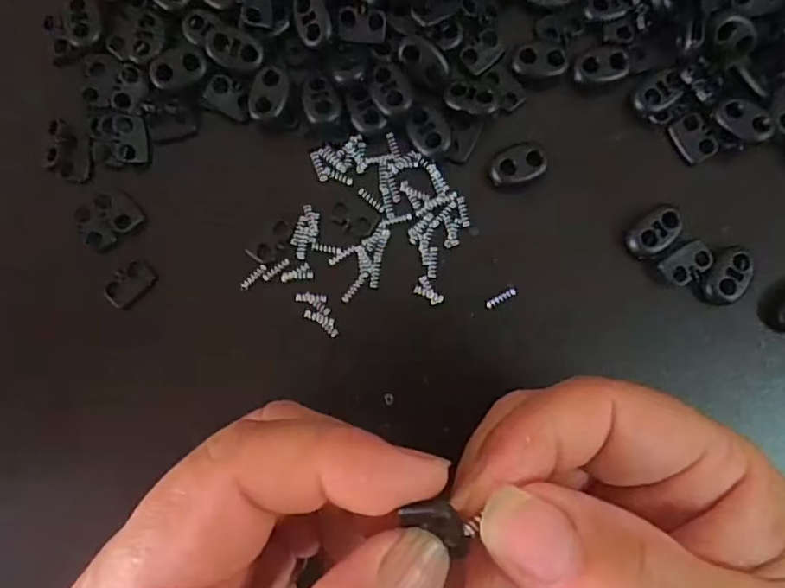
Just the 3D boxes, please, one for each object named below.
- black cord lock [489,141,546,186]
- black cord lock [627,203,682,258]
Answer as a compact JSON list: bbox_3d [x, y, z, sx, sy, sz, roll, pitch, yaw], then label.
[{"bbox_3d":[0.046,-0.047,0.213,0.020,0.006,0.013,-13,85,-1],"label":"black cord lock"},{"bbox_3d":[0.094,-0.022,0.209,0.021,0.005,0.013,-39,86,-3],"label":"black cord lock"}]

